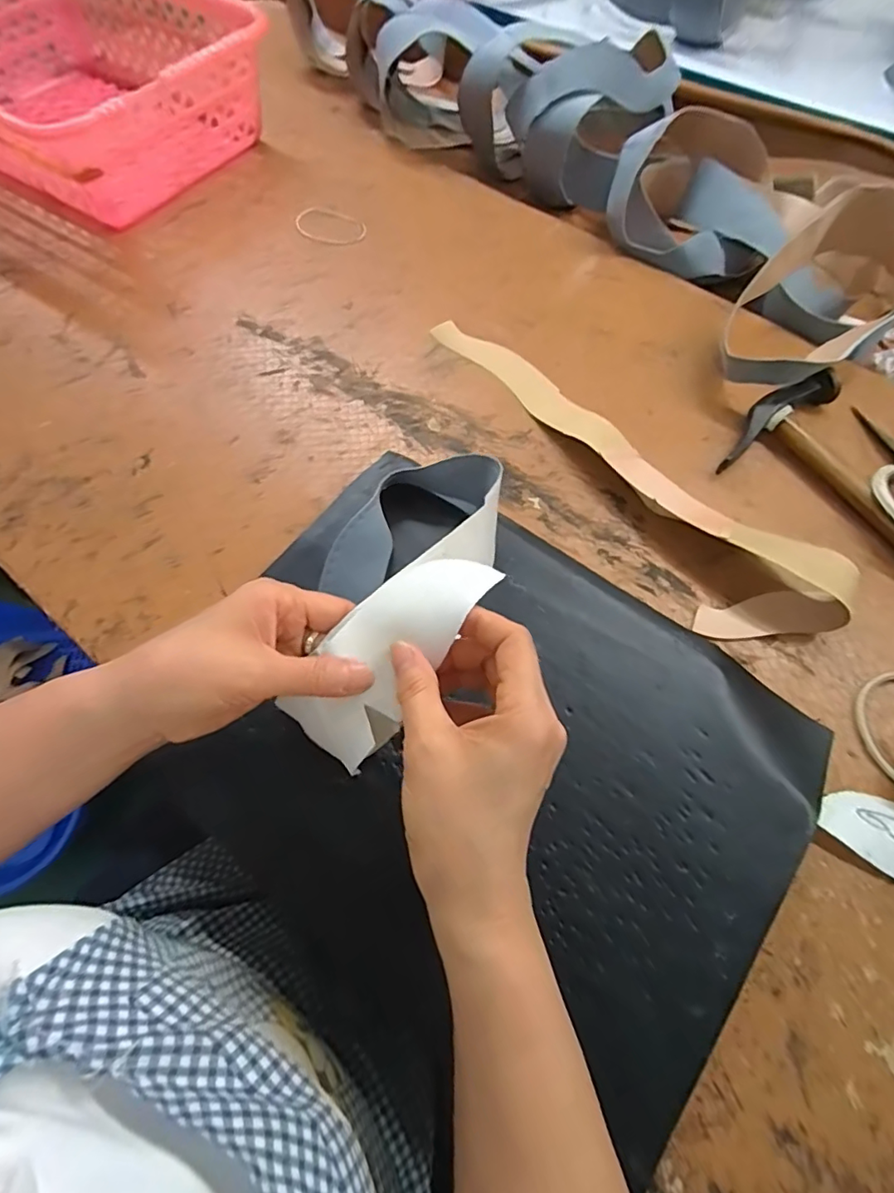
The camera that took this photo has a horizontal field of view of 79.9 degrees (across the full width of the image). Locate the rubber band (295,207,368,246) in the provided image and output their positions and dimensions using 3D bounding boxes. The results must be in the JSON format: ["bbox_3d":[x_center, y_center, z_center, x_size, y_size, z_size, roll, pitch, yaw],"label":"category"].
[{"bbox_3d":[-0.141,-0.441,0.637,0.091,0.006,0.057,16,67,7],"label":"rubber band"}]

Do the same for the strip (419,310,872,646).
[{"bbox_3d":[0.152,-0.136,0.484,0.132,0.036,0.455,-37,71,-15],"label":"strip"}]

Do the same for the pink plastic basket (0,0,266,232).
[{"bbox_3d":[-0.448,-0.628,0.657,0.408,0.127,0.321,31,69,13],"label":"pink plastic basket"}]

